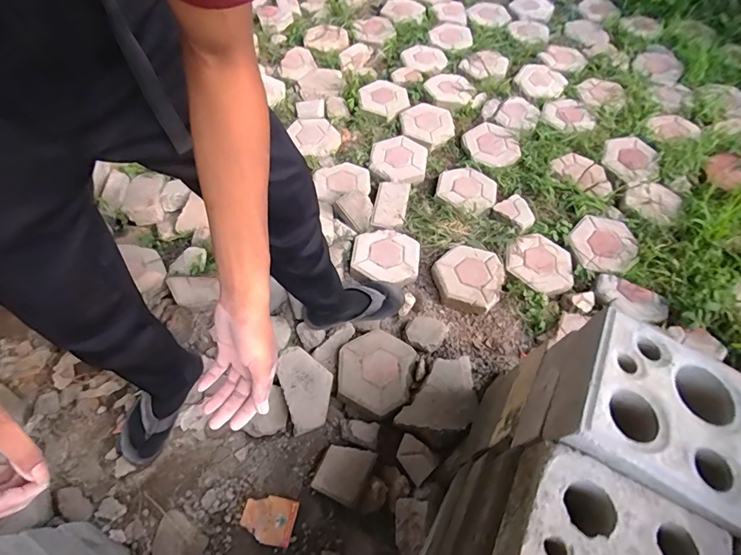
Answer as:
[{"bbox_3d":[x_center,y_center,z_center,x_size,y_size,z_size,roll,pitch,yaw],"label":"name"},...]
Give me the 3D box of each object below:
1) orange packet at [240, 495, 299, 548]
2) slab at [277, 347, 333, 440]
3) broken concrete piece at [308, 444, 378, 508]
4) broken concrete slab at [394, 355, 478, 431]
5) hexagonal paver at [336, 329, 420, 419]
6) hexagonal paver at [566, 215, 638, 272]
[{"bbox_3d":[-0.218,0.516,0.843,0.109,0.004,0.087,10,60,5],"label":"orange packet"},{"bbox_3d":[-0.150,0.262,0.941,0.117,0.034,0.189,-16,60,-12],"label":"slab"},{"bbox_3d":[-0.059,0.423,0.858,0.110,0.026,0.114,27,68,-5],"label":"broken concrete piece"},{"bbox_3d":[0.183,0.286,0.942,0.139,0.032,0.221,33,64,17],"label":"broken concrete slab"},{"bbox_3d":[0.010,0.234,0.989,0.179,0.045,0.204,14,60,7],"label":"hexagonal paver"},{"bbox_3d":[0.736,-0.111,1.247,0.208,0.036,0.192,-16,60,-12],"label":"hexagonal paver"}]

